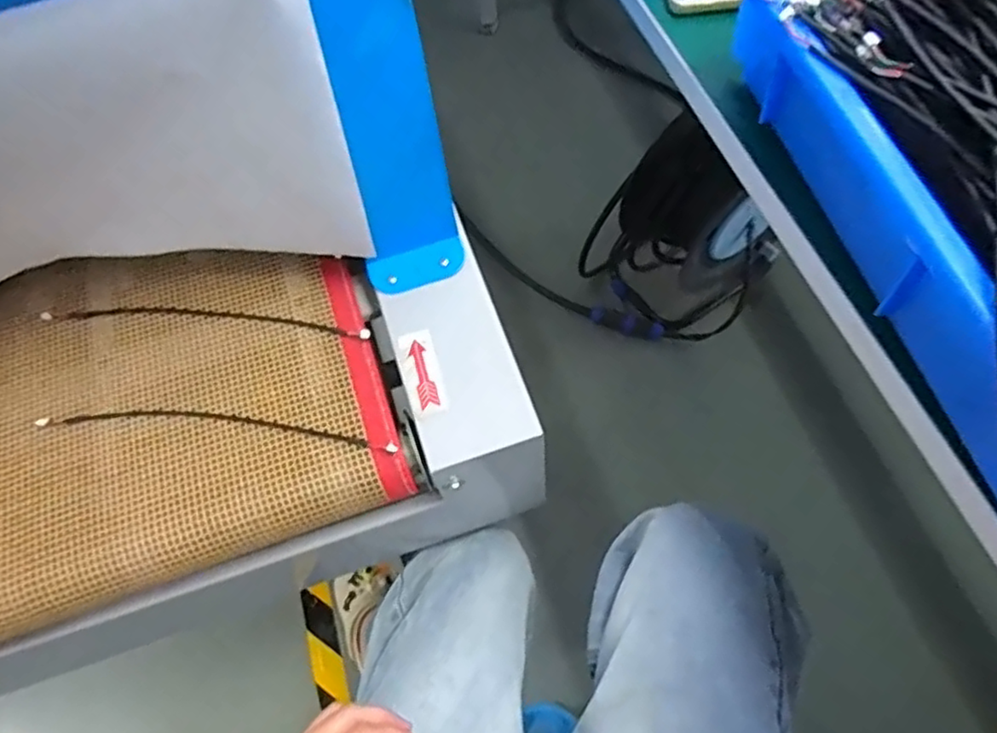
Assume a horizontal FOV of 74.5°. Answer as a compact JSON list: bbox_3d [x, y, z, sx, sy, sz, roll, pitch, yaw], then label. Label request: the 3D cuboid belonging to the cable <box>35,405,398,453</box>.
[{"bbox_3d":[-0.217,0.043,0.504,0.290,0.016,0.027,4,67,4],"label":"cable"}]

